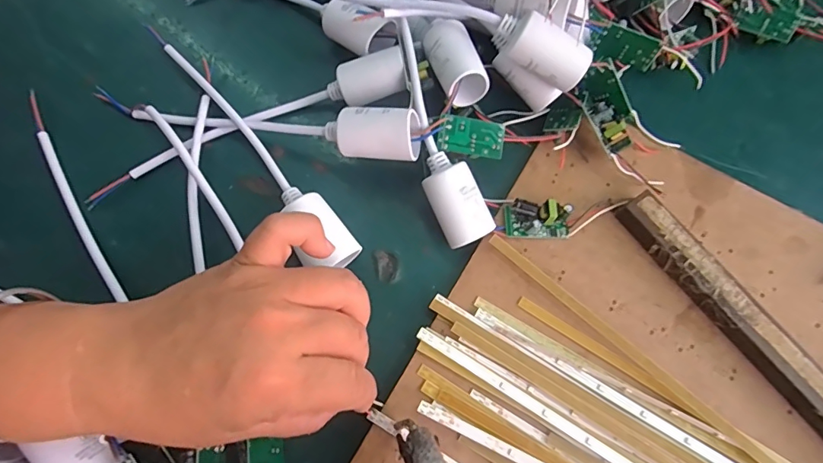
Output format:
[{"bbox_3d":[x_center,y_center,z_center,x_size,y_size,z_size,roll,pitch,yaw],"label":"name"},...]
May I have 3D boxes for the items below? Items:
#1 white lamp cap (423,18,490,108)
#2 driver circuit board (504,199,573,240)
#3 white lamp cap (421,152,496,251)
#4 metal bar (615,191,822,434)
[{"bbox_3d":[0.026,-0.101,0.270,0.028,0.023,0.046,-17,73,-6],"label":"white lamp cap"},{"bbox_3d":[0.075,-0.007,0.278,0.037,0.014,0.020,1,71,-1],"label":"driver circuit board"},{"bbox_3d":[0.024,-0.019,0.269,0.030,0.023,0.051,-28,97,-2],"label":"white lamp cap"},{"bbox_3d":[0.195,0.065,0.256,0.020,0.017,0.212,-36,76,-12],"label":"metal bar"}]

